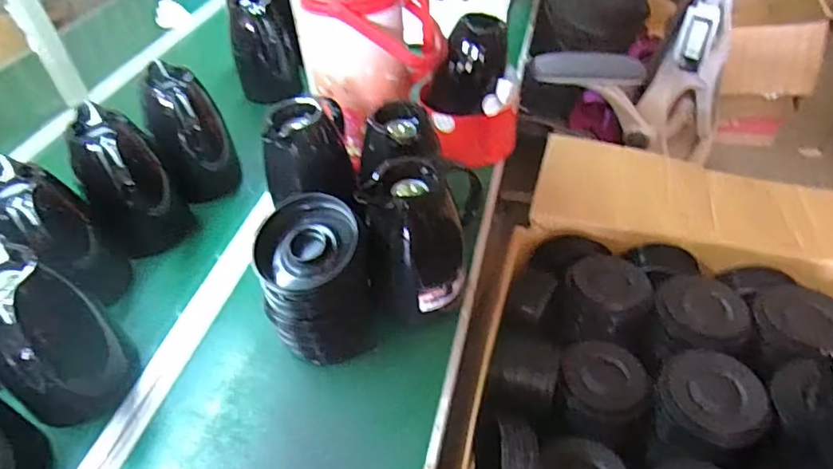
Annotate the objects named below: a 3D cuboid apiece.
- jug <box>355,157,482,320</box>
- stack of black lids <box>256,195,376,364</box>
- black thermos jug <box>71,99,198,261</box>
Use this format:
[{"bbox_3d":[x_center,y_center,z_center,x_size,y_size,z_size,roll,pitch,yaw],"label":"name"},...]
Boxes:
[{"bbox_3d":[0.008,0.015,0.665,0.141,0.199,0.110,-2,44,3],"label":"jug"},{"bbox_3d":[-0.118,0.059,0.645,0.125,0.184,0.106,-8,44,-3],"label":"stack of black lids"},{"bbox_3d":[-0.413,-0.062,0.780,0.114,0.204,0.139,-12,45,-8],"label":"black thermos jug"}]

